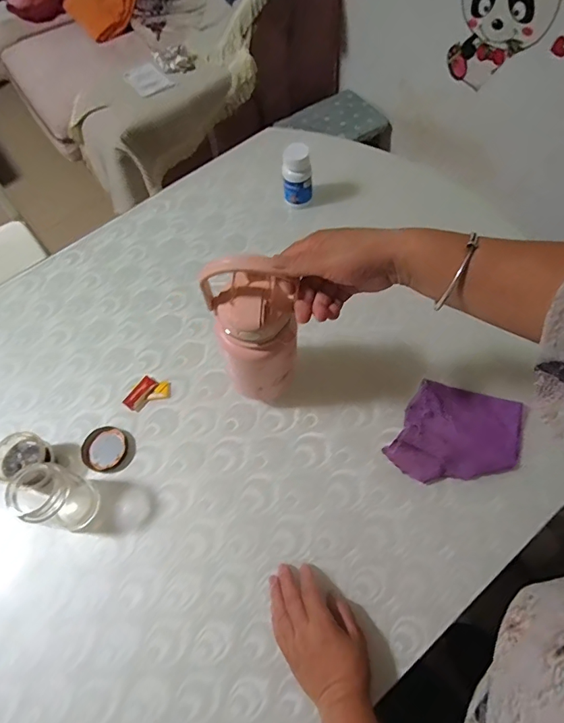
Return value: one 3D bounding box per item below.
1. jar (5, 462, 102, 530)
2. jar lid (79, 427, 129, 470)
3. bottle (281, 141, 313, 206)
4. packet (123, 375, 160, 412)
[{"bbox_3d":[-0.296,0.172,0.577,0.077,0.099,0.067,27,69,16],"label":"jar"},{"bbox_3d":[-0.258,0.126,0.646,0.063,0.013,0.060,-2,64,3],"label":"jar lid"},{"bbox_3d":[0.030,-0.323,0.788,0.057,0.111,0.045,-5,64,2],"label":"bottle"},{"bbox_3d":[-0.214,0.050,0.683,0.029,0.012,0.056,32,70,18],"label":"packet"}]

